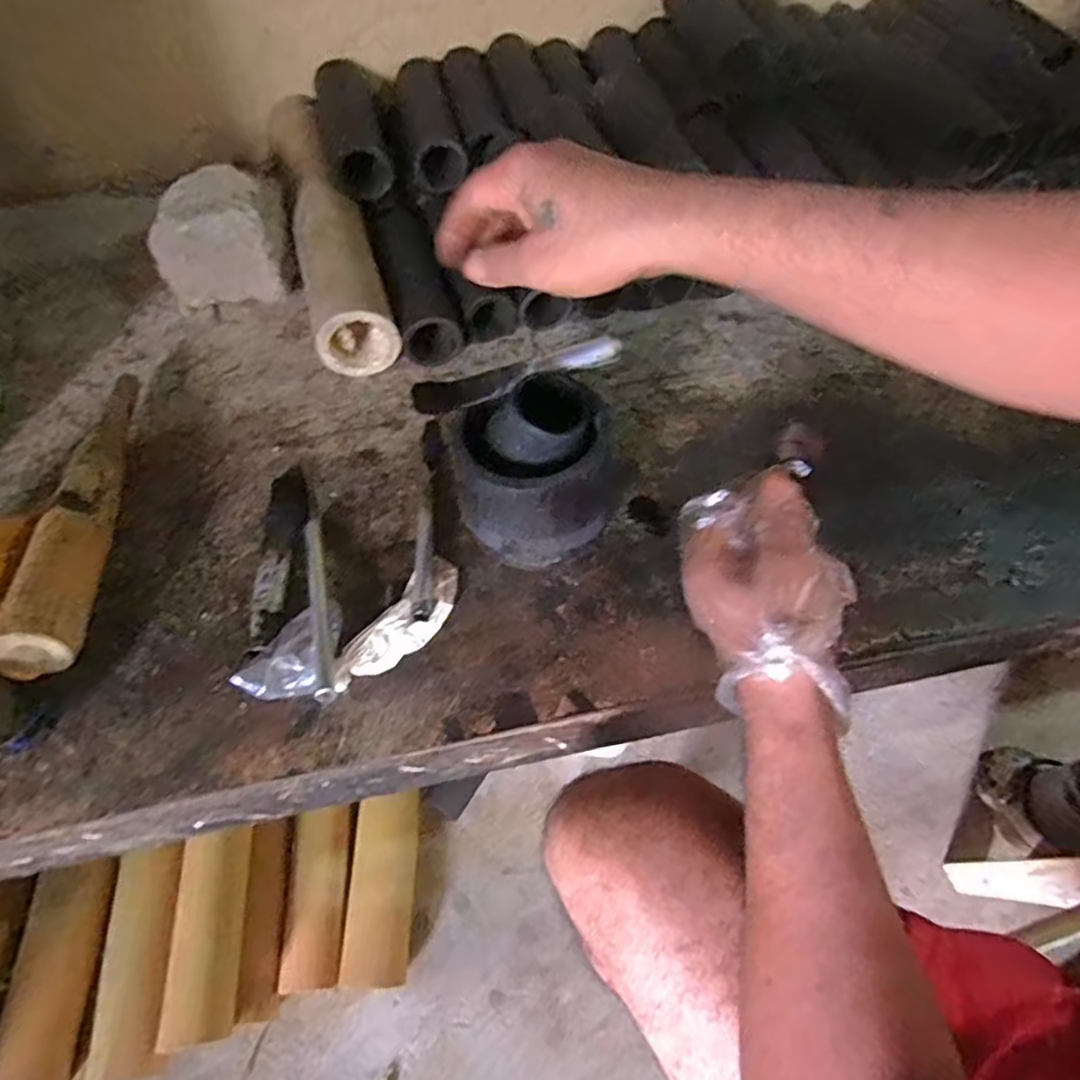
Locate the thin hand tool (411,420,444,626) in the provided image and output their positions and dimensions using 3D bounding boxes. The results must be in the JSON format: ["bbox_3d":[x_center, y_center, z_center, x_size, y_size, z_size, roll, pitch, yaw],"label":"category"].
[{"bbox_3d":[-0.086,-0.018,0.502,0.019,0.025,0.172,-2,57,0],"label":"thin hand tool"}]

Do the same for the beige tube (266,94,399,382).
[{"bbox_3d":[-0.214,-0.322,0.673,0.079,0.084,0.370,-16,59,-9],"label":"beige tube"}]

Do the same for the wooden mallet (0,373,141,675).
[{"bbox_3d":[-0.349,-0.036,0.503,0.047,0.064,0.280,-10,58,-5],"label":"wooden mallet"}]

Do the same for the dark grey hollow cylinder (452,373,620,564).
[{"bbox_3d":[-0.001,-0.041,0.453,0.105,0.125,0.084,-4,56,0],"label":"dark grey hollow cylinder"}]

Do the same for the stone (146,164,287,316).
[{"bbox_3d":[-0.315,-0.301,0.659,0.125,0.102,0.092,-5,57,-2],"label":"stone"}]

